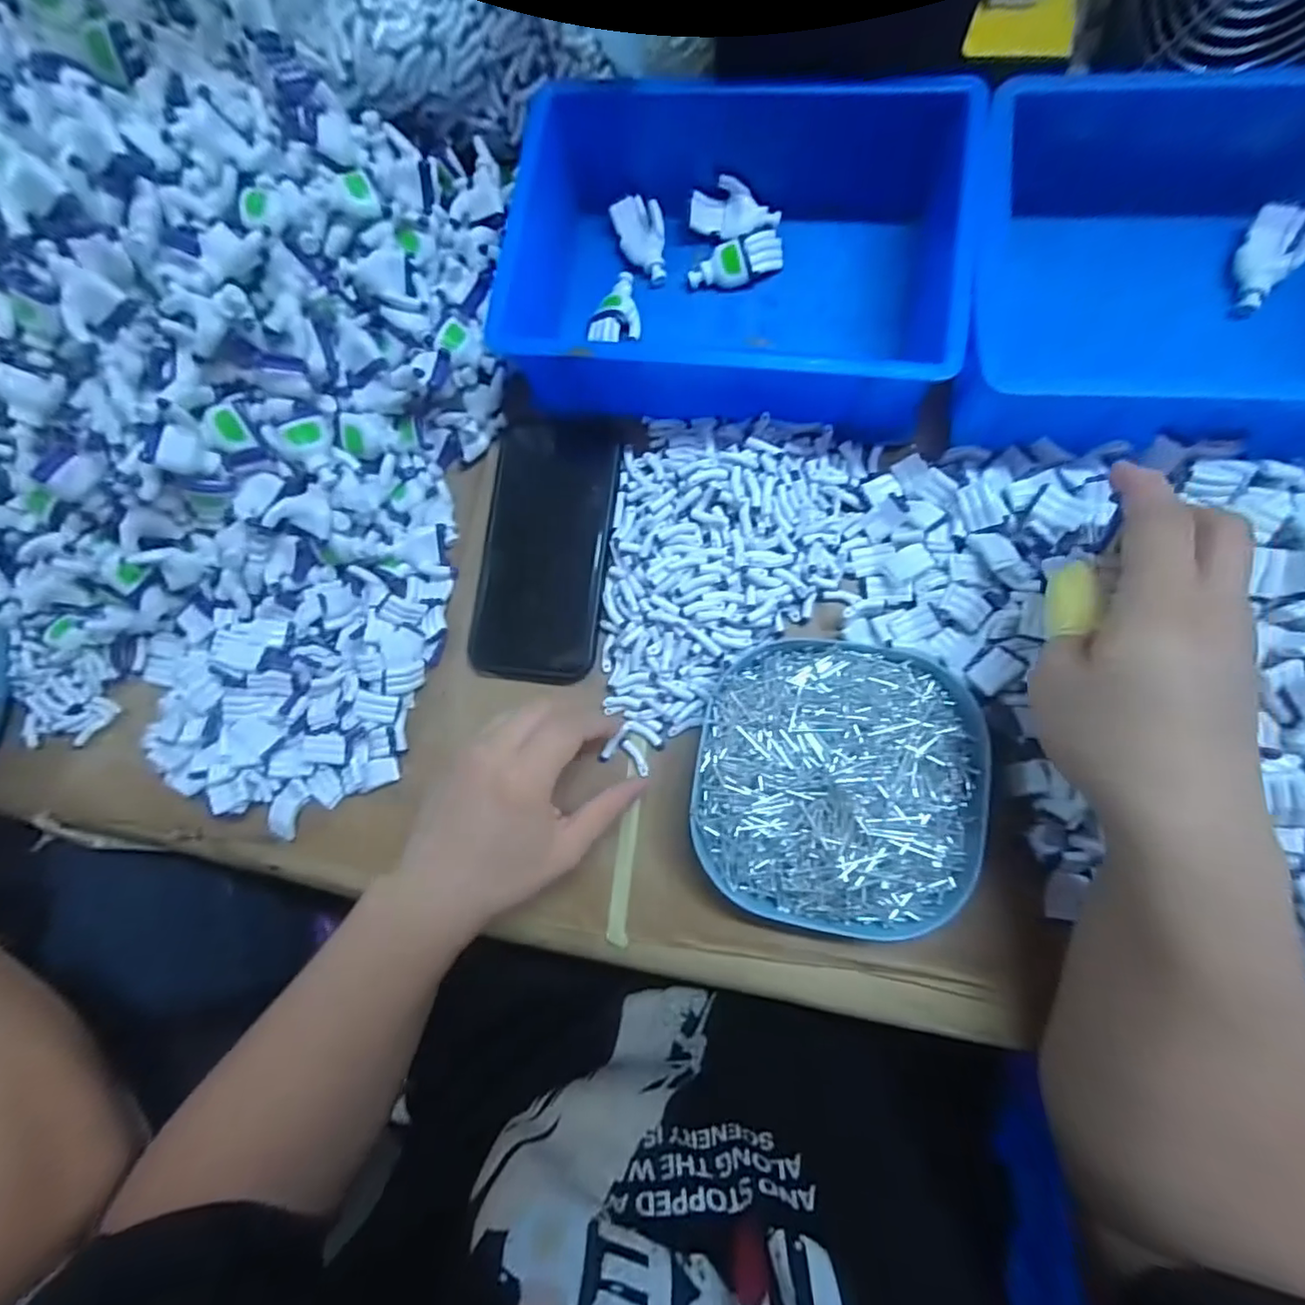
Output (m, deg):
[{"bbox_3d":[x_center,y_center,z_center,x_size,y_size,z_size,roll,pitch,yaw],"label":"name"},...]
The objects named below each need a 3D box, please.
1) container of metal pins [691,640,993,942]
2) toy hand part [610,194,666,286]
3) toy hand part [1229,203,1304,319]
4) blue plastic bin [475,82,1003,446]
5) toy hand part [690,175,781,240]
[{"bbox_3d":[0.095,0.068,0.302,0.141,0.043,0.142,6,82,8],"label":"container of metal pins"},{"bbox_3d":[-0.006,-0.267,0.380,0.030,0.011,0.057,-16,80,4],"label":"toy hand part"},{"bbox_3d":[0.345,-0.218,0.328,0.031,0.014,0.060,23,93,30],"label":"toy hand part"},{"bbox_3d":[0.047,-0.233,0.341,0.239,0.078,0.183,8,83,8],"label":"blue plastic bin"},{"bbox_3d":[0.051,-0.279,0.375,0.055,0.011,0.034,26,120,-8],"label":"toy hand part"}]

